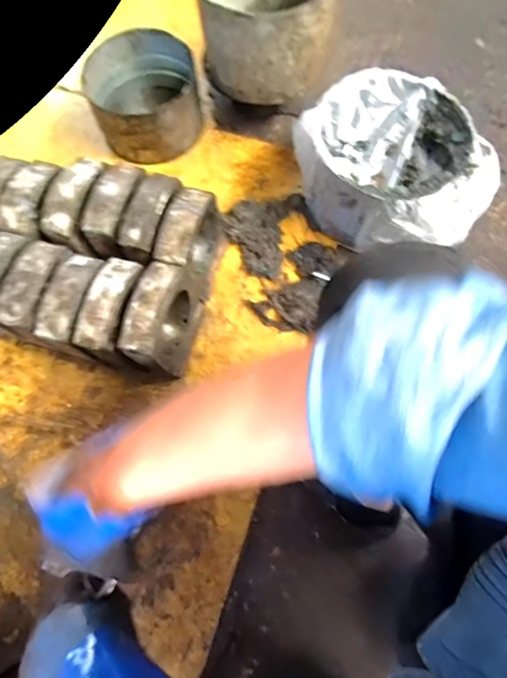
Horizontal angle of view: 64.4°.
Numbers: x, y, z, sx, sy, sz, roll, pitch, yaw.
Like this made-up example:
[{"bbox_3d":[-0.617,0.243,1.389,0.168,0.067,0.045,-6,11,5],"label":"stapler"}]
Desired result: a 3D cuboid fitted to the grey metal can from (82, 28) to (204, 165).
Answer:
[{"bbox_3d":[-0.253,-0.571,0.973,0.258,0.147,0.279,-25,72,-6],"label":"grey metal can"}]

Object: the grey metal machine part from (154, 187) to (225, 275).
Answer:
[{"bbox_3d":[-0.119,-0.180,0.790,0.071,0.182,0.170,16,72,8],"label":"grey metal machine part"}]

